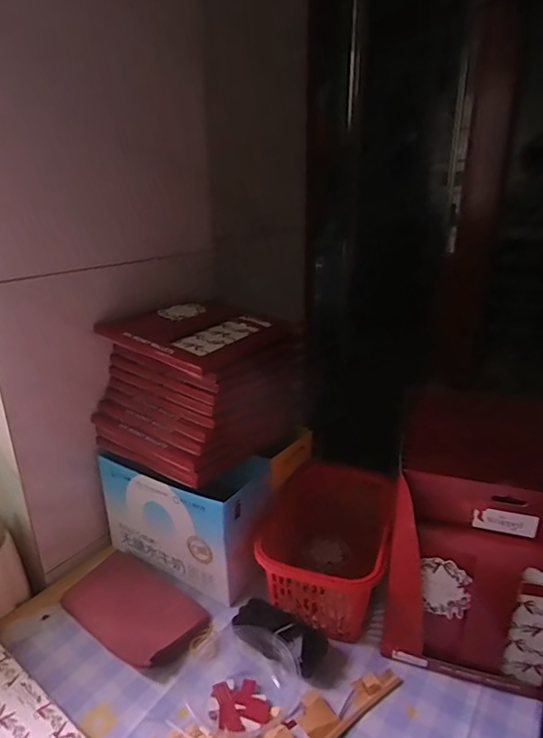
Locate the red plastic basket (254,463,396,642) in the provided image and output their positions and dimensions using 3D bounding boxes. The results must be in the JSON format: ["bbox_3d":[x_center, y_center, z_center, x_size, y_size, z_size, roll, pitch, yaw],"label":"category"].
[{"bbox_3d":[0.073,0.238,0.650,0.156,0.119,0.236,4,21,12],"label":"red plastic basket"}]

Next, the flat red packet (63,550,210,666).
[{"bbox_3d":[-0.177,0.305,0.619,0.193,0.010,0.112,14,25,33],"label":"flat red packet"}]

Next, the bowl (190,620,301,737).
[{"bbox_3d":[-0.032,0.323,0.514,0.113,0.038,0.121,0,21,0],"label":"bowl"}]

